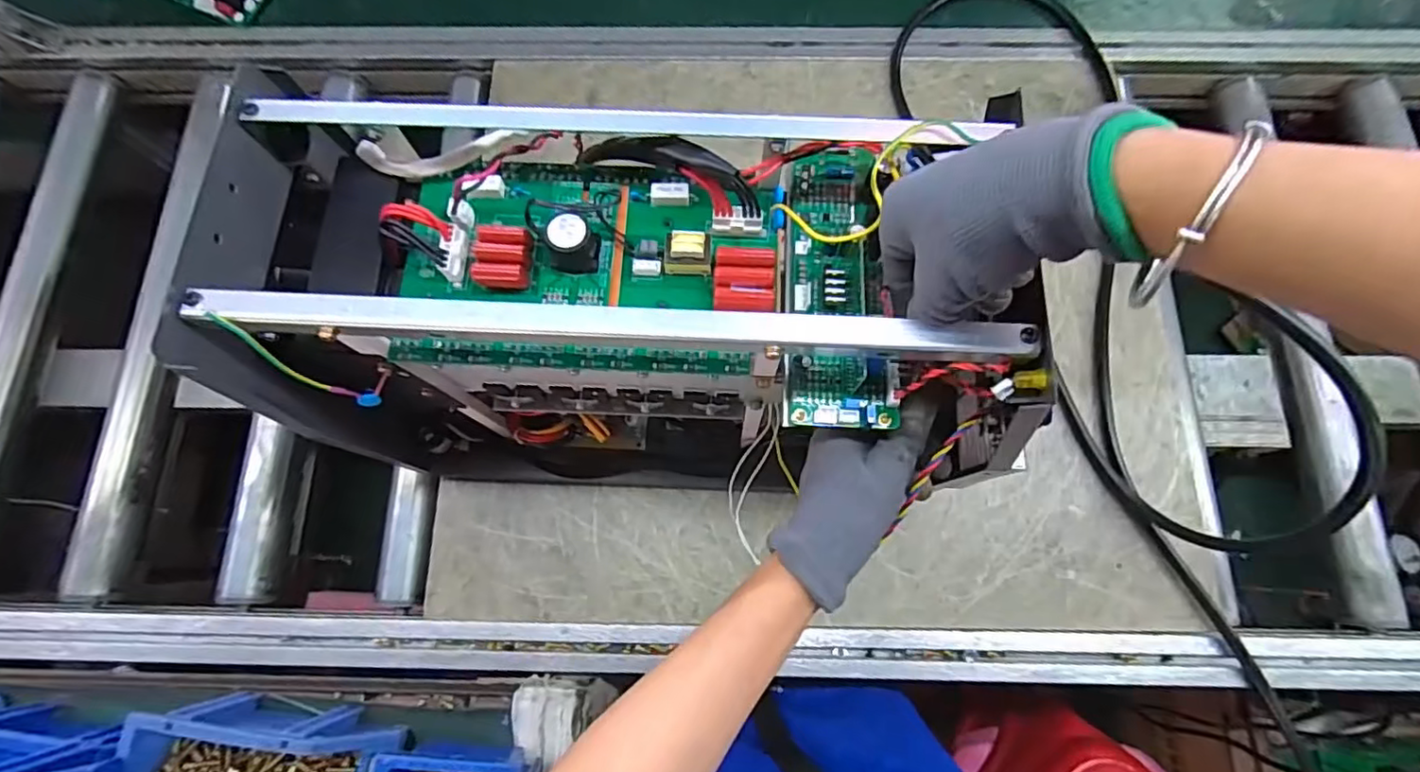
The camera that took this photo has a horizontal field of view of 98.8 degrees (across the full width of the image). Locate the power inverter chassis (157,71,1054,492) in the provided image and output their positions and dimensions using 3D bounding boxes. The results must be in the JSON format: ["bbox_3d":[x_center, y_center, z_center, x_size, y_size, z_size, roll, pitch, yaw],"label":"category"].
[{"bbox_3d":[-0.055,-0.038,0.440,0.408,0.287,0.175,4,75,1],"label":"power inverter chassis"}]

